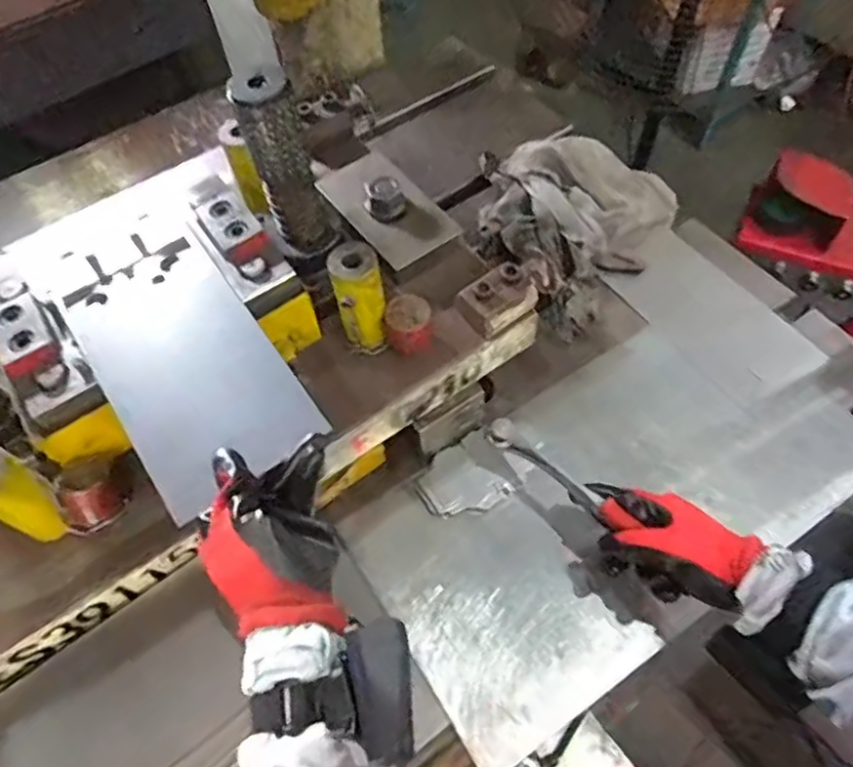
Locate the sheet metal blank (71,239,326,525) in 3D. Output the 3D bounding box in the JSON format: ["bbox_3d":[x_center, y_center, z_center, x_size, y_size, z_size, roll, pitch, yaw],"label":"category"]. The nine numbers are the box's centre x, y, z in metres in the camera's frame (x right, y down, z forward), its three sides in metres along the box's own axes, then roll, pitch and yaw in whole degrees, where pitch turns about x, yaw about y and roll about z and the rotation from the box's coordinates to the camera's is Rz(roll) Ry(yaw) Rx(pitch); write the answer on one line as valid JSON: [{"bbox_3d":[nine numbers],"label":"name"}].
[{"bbox_3d":[-0.179,-0.016,0.490,0.117,0.007,0.215,-33,66,-15],"label":"sheet metal blank"}]

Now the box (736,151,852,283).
[{"bbox_3d":[0.820,-0.214,1.037,0.580,0.186,0.125,19,62,15],"label":"box"}]

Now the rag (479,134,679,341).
[{"bbox_3d":[0.156,-0.198,0.782,0.223,0.075,0.245,30,65,20],"label":"rag"}]

